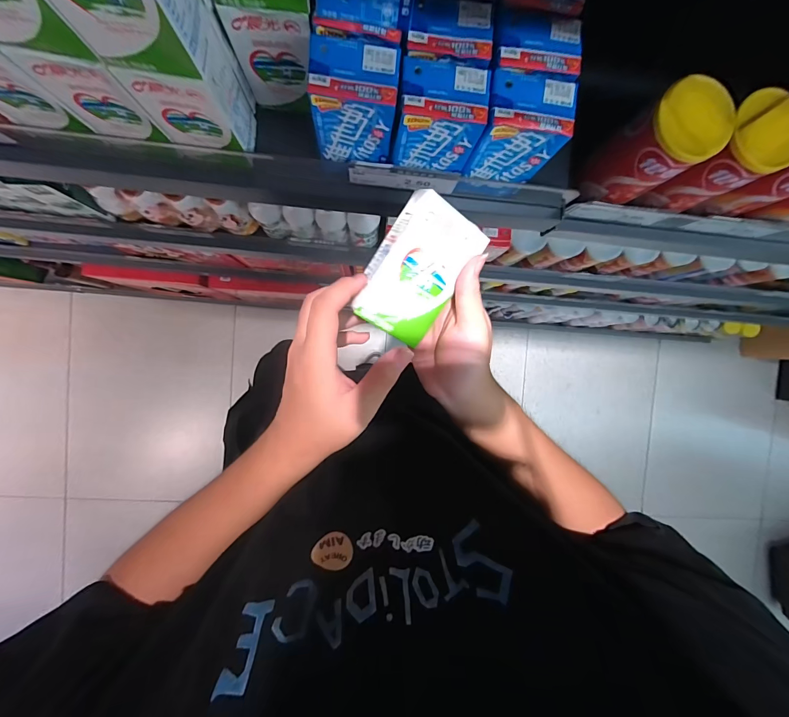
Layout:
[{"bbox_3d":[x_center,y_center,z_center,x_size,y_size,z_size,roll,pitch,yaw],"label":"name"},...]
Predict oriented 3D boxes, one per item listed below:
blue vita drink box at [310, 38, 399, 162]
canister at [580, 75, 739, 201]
[{"bbox_3d":[-0.031,-0.200,0.281,0.061,0.078,0.041,3,93,-5],"label":"blue vita drink box"},{"bbox_3d":[0.237,-0.192,0.329,0.063,0.105,0.061,0,93,-5],"label":"canister"}]

